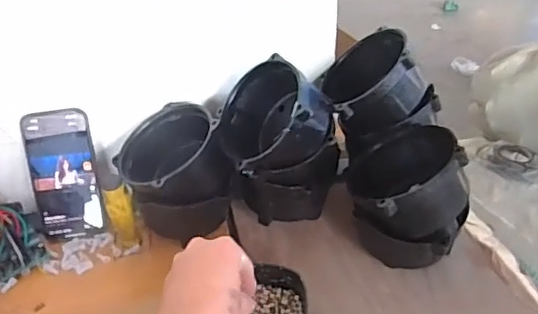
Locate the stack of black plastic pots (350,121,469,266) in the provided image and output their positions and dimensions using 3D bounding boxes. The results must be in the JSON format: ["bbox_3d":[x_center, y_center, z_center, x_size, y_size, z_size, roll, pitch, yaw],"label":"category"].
[{"bbox_3d":[0.156,0.049,0.644,0.115,0.148,0.133,-8,36,-7],"label":"stack of black plastic pots"}]

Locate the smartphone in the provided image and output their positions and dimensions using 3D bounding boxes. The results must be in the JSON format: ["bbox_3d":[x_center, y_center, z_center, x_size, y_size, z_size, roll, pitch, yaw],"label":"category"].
[{"bbox_3d":[-0.254,0.022,0.698,0.078,0.158,0.016,-7,15,-11],"label":"smartphone"}]

